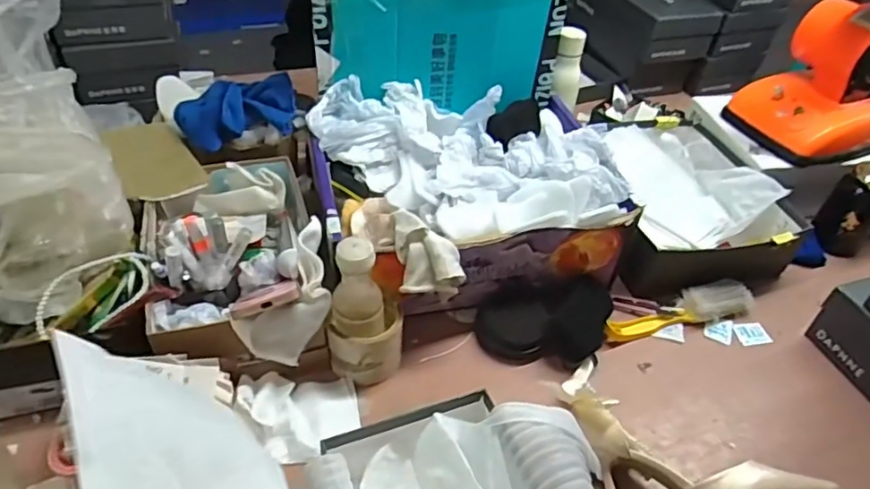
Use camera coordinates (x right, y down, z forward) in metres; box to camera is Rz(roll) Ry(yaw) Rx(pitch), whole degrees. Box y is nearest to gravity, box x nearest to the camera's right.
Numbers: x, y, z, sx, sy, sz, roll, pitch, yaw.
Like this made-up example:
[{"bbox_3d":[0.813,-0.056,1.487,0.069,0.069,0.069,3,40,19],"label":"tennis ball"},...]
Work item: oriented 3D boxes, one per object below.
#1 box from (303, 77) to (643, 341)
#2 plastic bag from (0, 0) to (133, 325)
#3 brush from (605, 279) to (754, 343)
[{"bbox_3d":[0.039,-0.067,0.853,0.376,0.189,0.324,-11,45,-17],"label":"box"},{"bbox_3d":[-0.450,-0.128,0.639,0.179,0.149,0.404,-8,86,-15],"label":"plastic bag"},{"bbox_3d":[0.331,0.092,0.828,0.230,0.034,0.045,-9,45,-15],"label":"brush"}]

